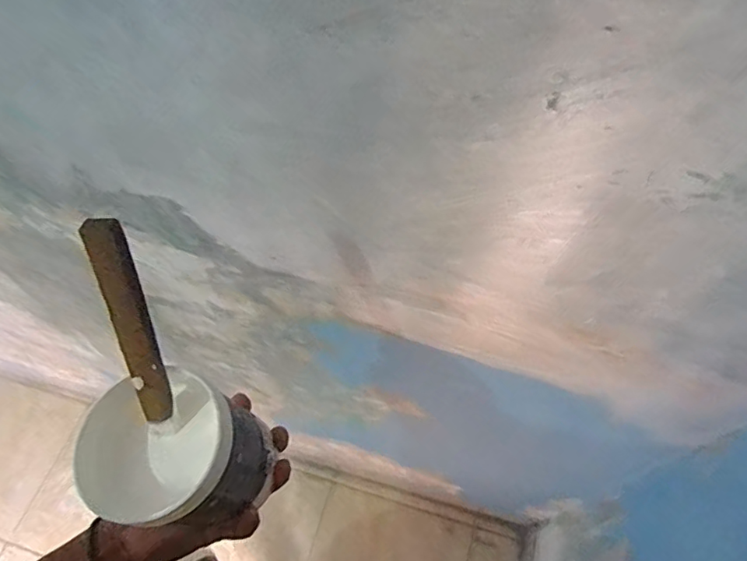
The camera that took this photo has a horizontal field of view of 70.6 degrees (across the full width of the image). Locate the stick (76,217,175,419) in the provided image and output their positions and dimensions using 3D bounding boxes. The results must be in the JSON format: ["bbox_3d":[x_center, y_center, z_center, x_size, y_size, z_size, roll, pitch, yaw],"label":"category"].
[{"bbox_3d":[-0.160,0.032,0.354,0.019,0.161,0.020,-3,31,-1],"label":"stick"}]

